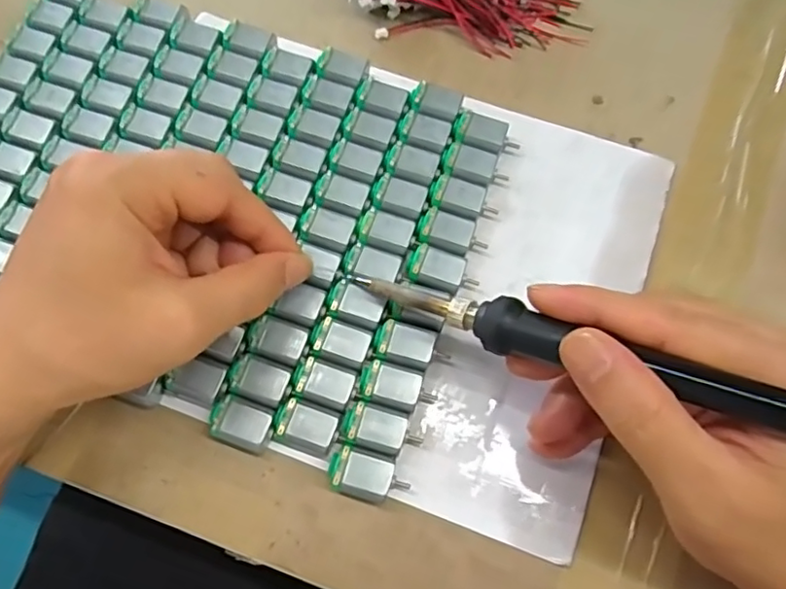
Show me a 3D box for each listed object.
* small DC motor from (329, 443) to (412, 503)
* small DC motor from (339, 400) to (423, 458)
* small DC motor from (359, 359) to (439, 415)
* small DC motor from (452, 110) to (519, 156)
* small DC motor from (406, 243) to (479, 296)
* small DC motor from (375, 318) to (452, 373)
[{"bbox_3d":[-0.010,0.078,0.253,0.032,0.016,0.020,17,71,5],"label":"small DC motor"},{"bbox_3d":[-0.005,0.060,0.259,0.033,0.015,0.019,15,71,5],"label":"small DC motor"},{"bbox_3d":[0.003,0.043,0.264,0.032,0.014,0.019,14,71,5],"label":"small DC motor"},{"bbox_3d":[0.047,-0.080,0.306,0.033,0.015,0.021,18,71,6],"label":"small DC motor"},{"bbox_3d":[0.021,-0.010,0.283,0.029,0.016,0.019,19,71,6],"label":"small DC motor"},{"bbox_3d":[0.008,0.025,0.270,0.032,0.015,0.019,14,71,5],"label":"small DC motor"}]

